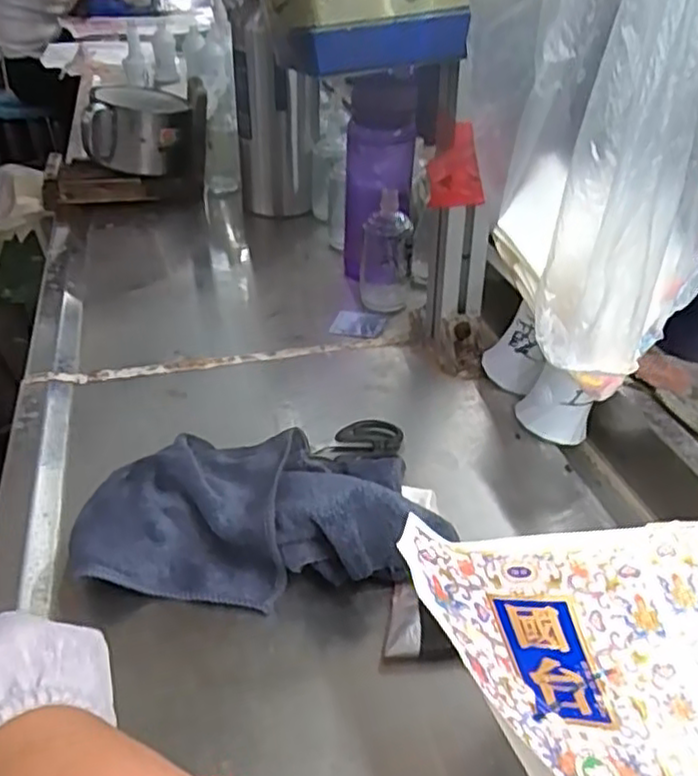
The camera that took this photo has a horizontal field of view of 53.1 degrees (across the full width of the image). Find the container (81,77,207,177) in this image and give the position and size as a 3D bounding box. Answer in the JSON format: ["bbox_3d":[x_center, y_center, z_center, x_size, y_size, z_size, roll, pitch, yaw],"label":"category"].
[{"bbox_3d":[-0.284,-0.364,0.988,0.166,0.104,0.133,-10,36,-12],"label":"container"}]

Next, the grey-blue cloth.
[{"bbox_3d":[-0.061,0.081,0.457,0.221,0.063,0.111,1,35,3],"label":"grey-blue cloth"}]

